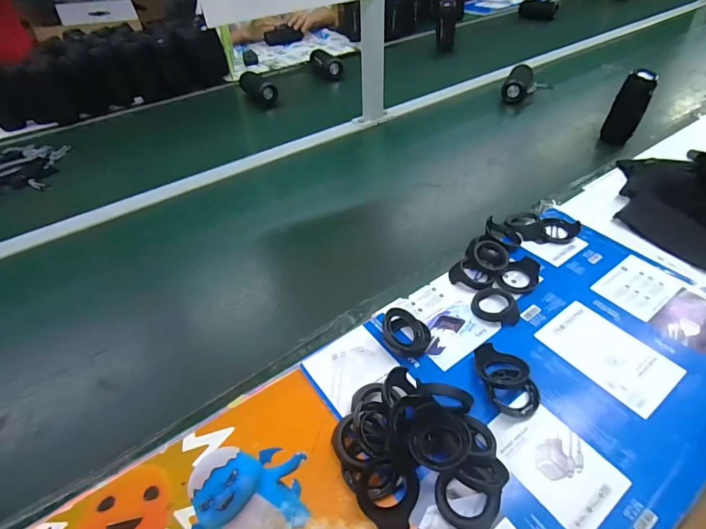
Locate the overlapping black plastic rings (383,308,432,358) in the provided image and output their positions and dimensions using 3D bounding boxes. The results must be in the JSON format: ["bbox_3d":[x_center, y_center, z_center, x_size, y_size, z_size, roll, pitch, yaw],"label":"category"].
[{"bbox_3d":[0.070,0.094,0.536,0.060,0.039,0.067,13,46,15],"label":"overlapping black plastic rings"}]

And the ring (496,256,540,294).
[{"bbox_3d":[0.255,0.015,0.618,0.069,0.021,0.053,-31,51,-27],"label":"ring"}]

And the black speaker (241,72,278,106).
[{"bbox_3d":[-0.290,-0.545,1.241,0.064,0.057,0.160,-25,48,-22],"label":"black speaker"}]

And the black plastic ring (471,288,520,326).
[{"bbox_3d":[0.205,0.055,0.581,0.064,0.013,0.059,11,45,13],"label":"black plastic ring"}]

